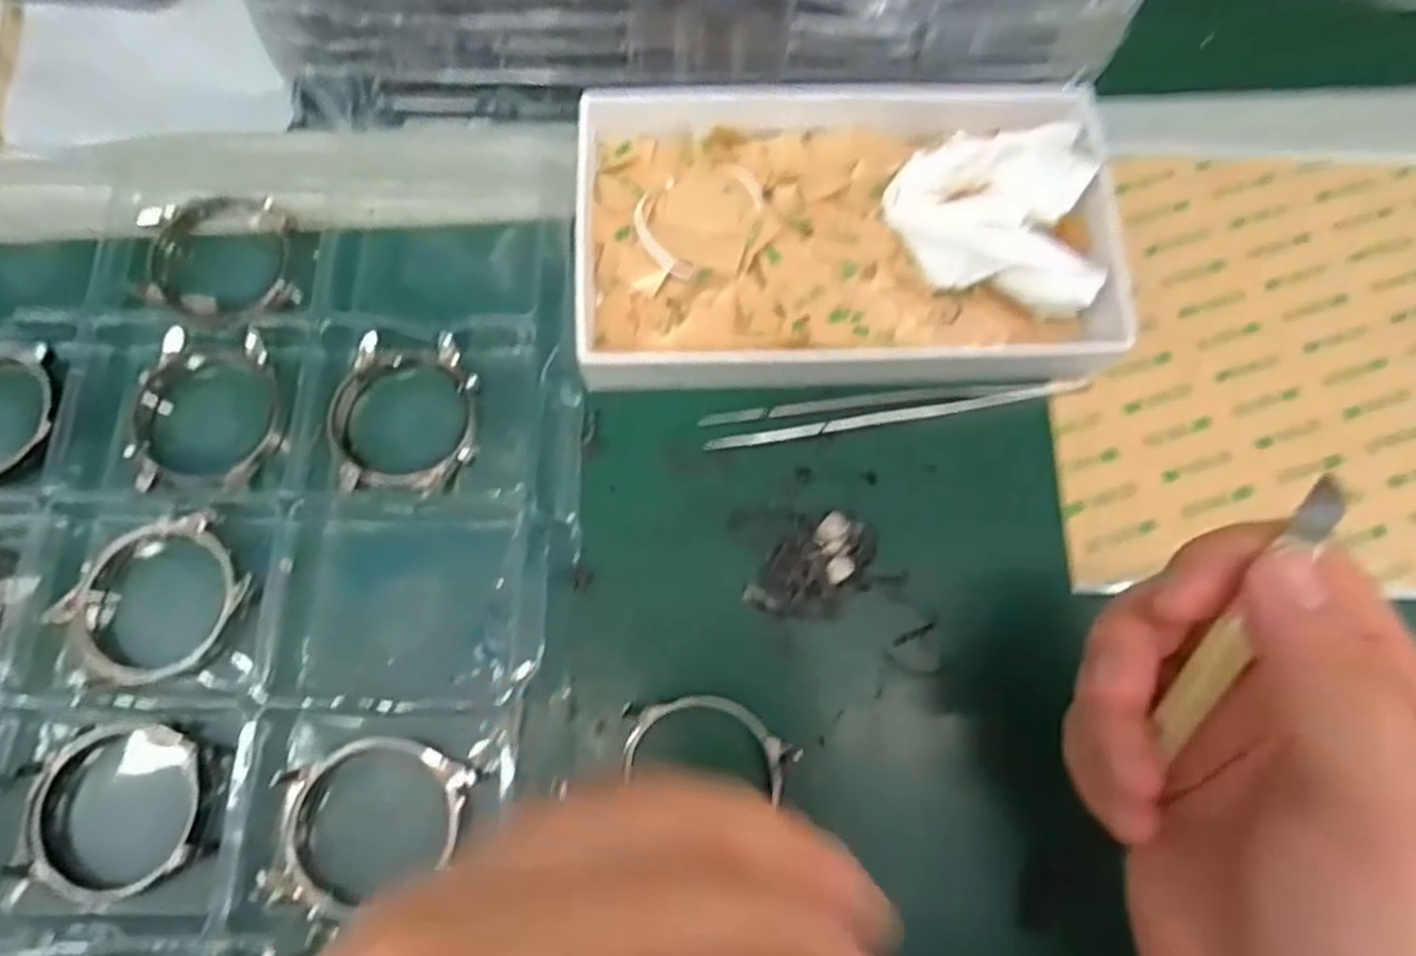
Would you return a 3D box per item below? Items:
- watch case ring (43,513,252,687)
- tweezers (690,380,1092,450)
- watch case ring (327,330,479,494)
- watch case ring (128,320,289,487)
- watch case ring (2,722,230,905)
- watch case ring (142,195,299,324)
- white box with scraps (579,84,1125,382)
[{"bbox_3d":[-0.167,0.038,0.233,0.053,0.008,0.046,-38,79,-12],"label":"watch case ring"},{"bbox_3d":[0.063,-0.024,0.259,0.127,0.006,0.012,-8,74,-4],"label":"tweezers"},{"bbox_3d":[-0.099,-0.023,0.252,0.047,0.011,0.057,-2,74,-3],"label":"watch case ring"},{"bbox_3d":[-0.161,-0.022,0.250,0.048,0.007,0.053,1,74,-2],"label":"watch case ring"},{"bbox_3d":[-0.167,0.093,0.216,0.048,0.004,0.047,1,74,-2],"label":"watch case ring"},{"bbox_3d":[-0.165,-0.073,0.263,0.049,0.006,0.048,1,74,-2],"label":"watch case ring"},{"bbox_3d":[0.045,-0.084,0.264,0.175,0.028,0.110,-3,74,-3],"label":"white box with scraps"}]

